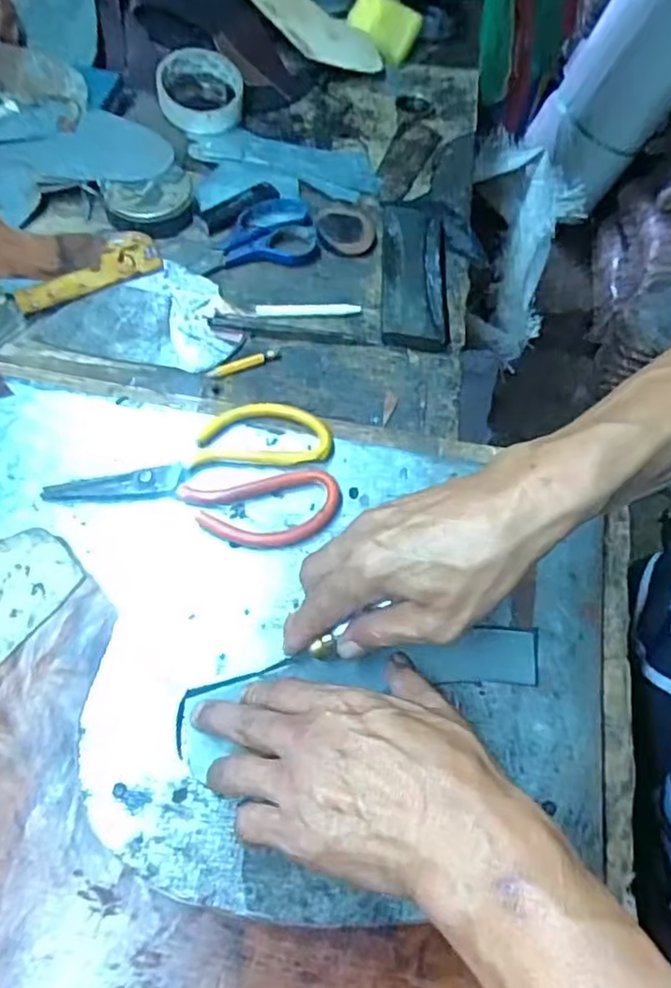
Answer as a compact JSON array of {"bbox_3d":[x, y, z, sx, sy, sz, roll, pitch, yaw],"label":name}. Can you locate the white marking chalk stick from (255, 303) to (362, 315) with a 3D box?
[{"bbox_3d":[-0.022,-0.152,0.537,0.086,0.005,0.012,-3,61,-9],"label":"white marking chalk stick"}]

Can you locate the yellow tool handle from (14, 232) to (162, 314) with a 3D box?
[{"bbox_3d":[-0.203,-0.183,0.530,0.117,0.008,0.047,-23,66,-19],"label":"yellow tool handle"}]

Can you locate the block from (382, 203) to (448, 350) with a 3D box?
[{"bbox_3d":[0.068,-0.192,0.560,0.054,0.019,0.159,5,60,-5],"label":"block"}]

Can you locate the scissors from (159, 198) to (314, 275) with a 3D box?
[{"bbox_3d":[-0.082,-0.221,0.562,0.133,0.010,0.073,-15,64,-15],"label":"scissors"}]

